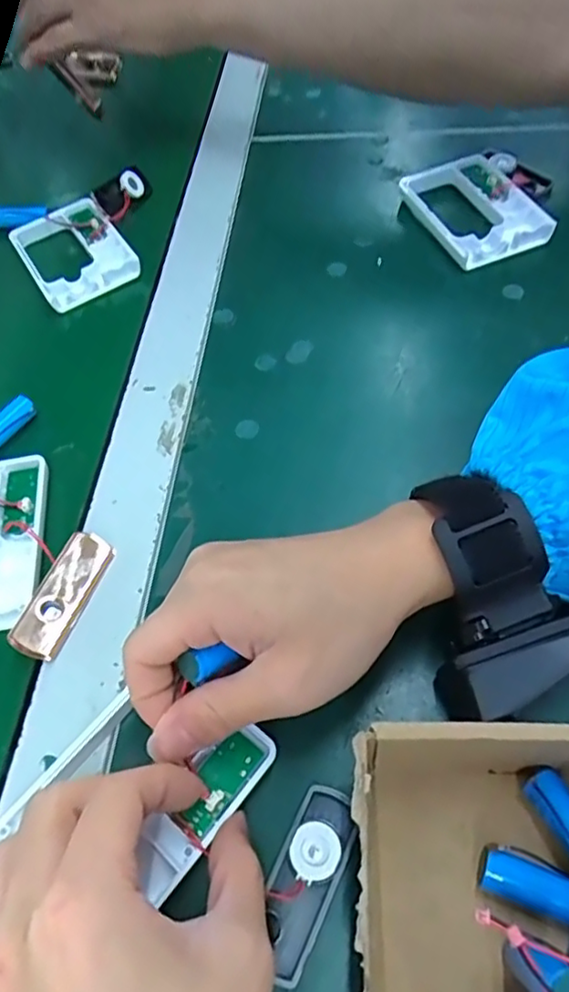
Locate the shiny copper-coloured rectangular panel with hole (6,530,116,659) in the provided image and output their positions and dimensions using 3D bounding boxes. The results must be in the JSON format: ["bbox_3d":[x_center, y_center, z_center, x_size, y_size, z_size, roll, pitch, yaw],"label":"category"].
[{"bbox_3d":[-0.104,0.046,0.293,0.021,0.012,0.062,17,60,14],"label":"shiny copper-coloured rectangular panel with hole"}]

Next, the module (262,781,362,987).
[{"bbox_3d":[0.008,0.139,0.225,0.023,0.004,0.060,23,62,18],"label":"module"}]

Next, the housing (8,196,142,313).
[{"bbox_3d":[-0.154,-0.179,0.445,0.069,0.014,0.101,-29,59,-13],"label":"housing"}]

